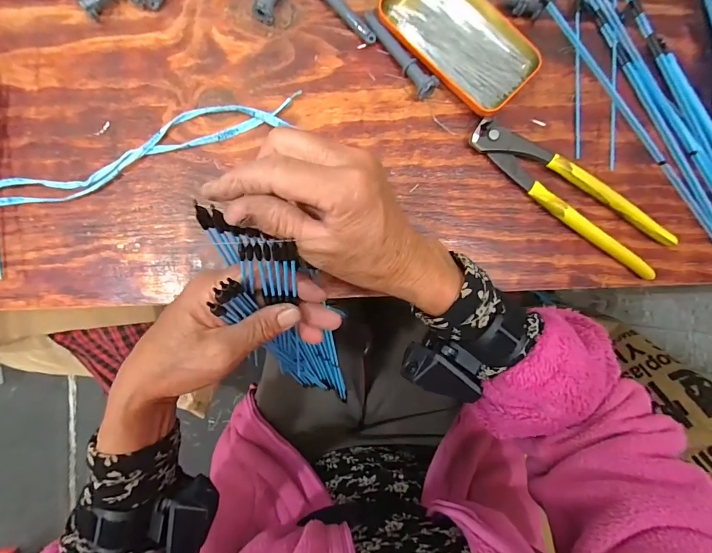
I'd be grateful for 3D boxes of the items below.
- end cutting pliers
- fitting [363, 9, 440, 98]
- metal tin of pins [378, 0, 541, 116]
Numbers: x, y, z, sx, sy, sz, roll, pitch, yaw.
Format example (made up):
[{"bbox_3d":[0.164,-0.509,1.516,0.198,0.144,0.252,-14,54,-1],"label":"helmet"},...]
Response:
[{"bbox_3d":[0.190,-0.073,0.361,0.200,0.019,0.044,35,87,1],"label":"end cutting pliers"},{"bbox_3d":[0.039,-0.202,0.362,0.019,0.018,0.093,-34,88,-3],"label":"fitting"},{"bbox_3d":[0.092,-0.214,0.364,0.075,0.016,0.144,-44,89,-3],"label":"metal tin of pins"}]

